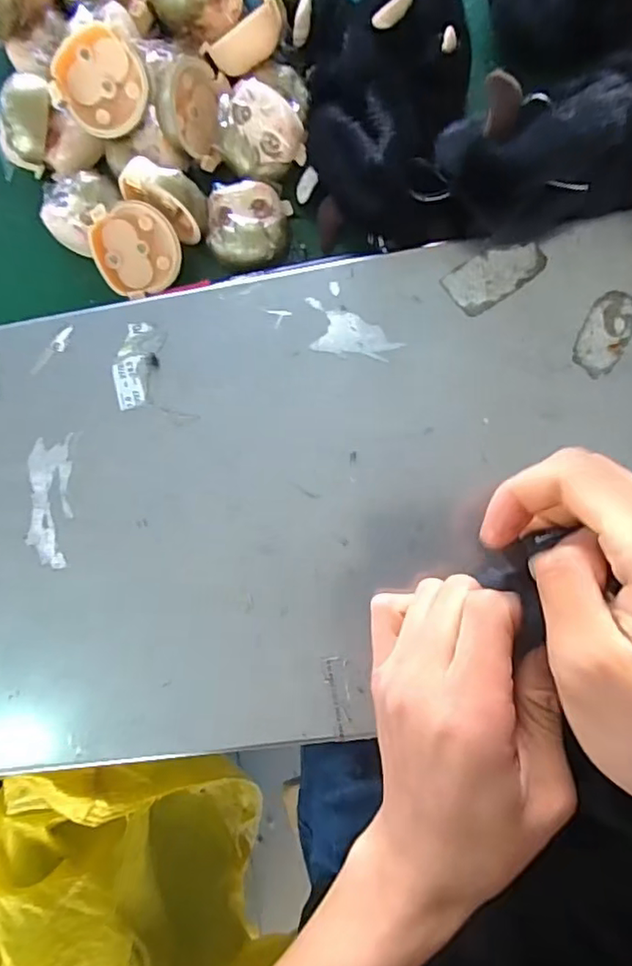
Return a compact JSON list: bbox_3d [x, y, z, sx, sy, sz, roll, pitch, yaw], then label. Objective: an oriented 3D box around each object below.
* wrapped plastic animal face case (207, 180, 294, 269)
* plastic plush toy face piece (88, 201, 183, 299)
[{"bbox_3d":[-0.038,-0.145,0.323,0.044,0.021,0.043,-1,85,7],"label":"wrapped plastic animal face case"},{"bbox_3d":[-0.101,-0.134,0.326,0.048,0.019,0.048,-1,113,-3],"label":"plastic plush toy face piece"}]

